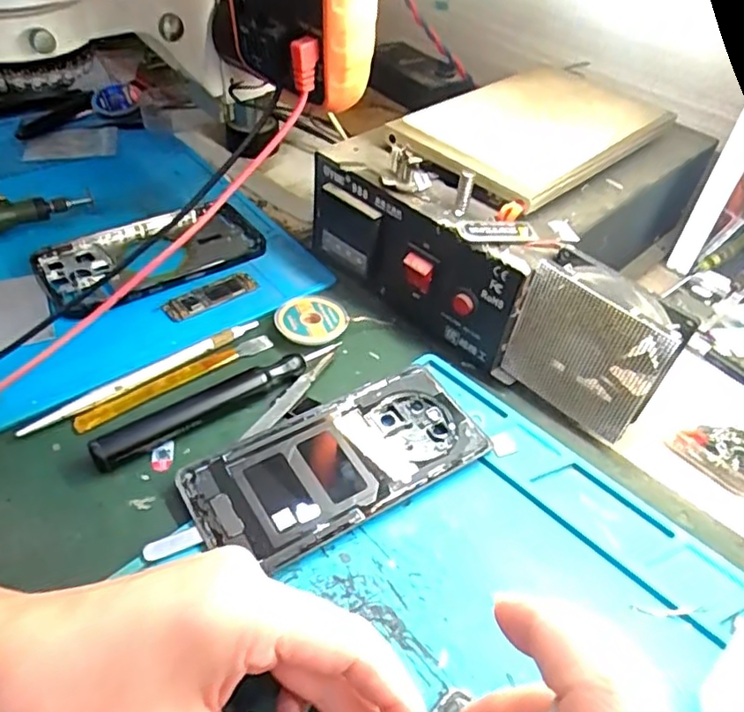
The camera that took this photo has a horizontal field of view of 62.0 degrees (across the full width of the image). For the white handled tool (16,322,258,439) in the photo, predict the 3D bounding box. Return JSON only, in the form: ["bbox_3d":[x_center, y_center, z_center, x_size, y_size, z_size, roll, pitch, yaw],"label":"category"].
[{"bbox_3d":[-0.129,0.009,0.359,0.144,0.007,0.008,-29,54,-30],"label":"white handled tool"}]

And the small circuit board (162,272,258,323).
[{"bbox_3d":[-0.107,-0.041,0.415,0.063,0.004,0.019,-25,52,-28],"label":"small circuit board"}]

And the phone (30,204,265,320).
[{"bbox_3d":[-0.153,-0.072,0.439,0.148,0.015,0.074,-22,51,-26],"label":"phone"}]

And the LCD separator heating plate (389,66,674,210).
[{"bbox_3d":[0.114,-0.152,0.417,0.181,0.025,0.108,-31,55,-32],"label":"LCD separator heating plate"}]

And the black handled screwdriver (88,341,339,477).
[{"bbox_3d":[-0.082,0.023,0.346,0.146,0.014,0.013,-27,53,-29],"label":"black handled screwdriver"}]

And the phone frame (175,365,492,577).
[{"bbox_3d":[-0.016,0.055,0.324,0.151,0.009,0.069,-22,51,-26],"label":"phone frame"}]

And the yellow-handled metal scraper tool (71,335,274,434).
[{"bbox_3d":[-0.113,0.014,0.362,0.120,0.006,0.011,-26,52,-28],"label":"yellow-handled metal scraper tool"}]

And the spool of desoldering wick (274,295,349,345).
[{"bbox_3d":[-0.039,-0.021,0.397,0.045,0.011,0.041,3,44,-3],"label":"spool of desoldering wick"}]

